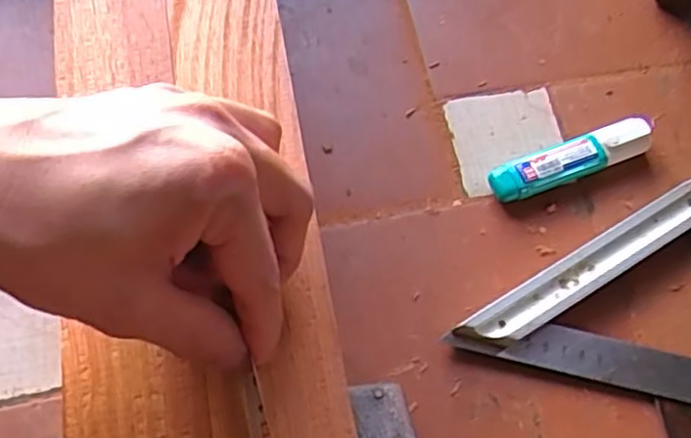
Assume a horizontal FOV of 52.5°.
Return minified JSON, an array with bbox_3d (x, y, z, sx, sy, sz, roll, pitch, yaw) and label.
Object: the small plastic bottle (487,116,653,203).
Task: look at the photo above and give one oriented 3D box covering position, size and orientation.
[{"bbox_3d":[0.140,-0.037,0.434,0.104,0.020,0.024,-18,68,-10],"label":"small plastic bottle"}]

